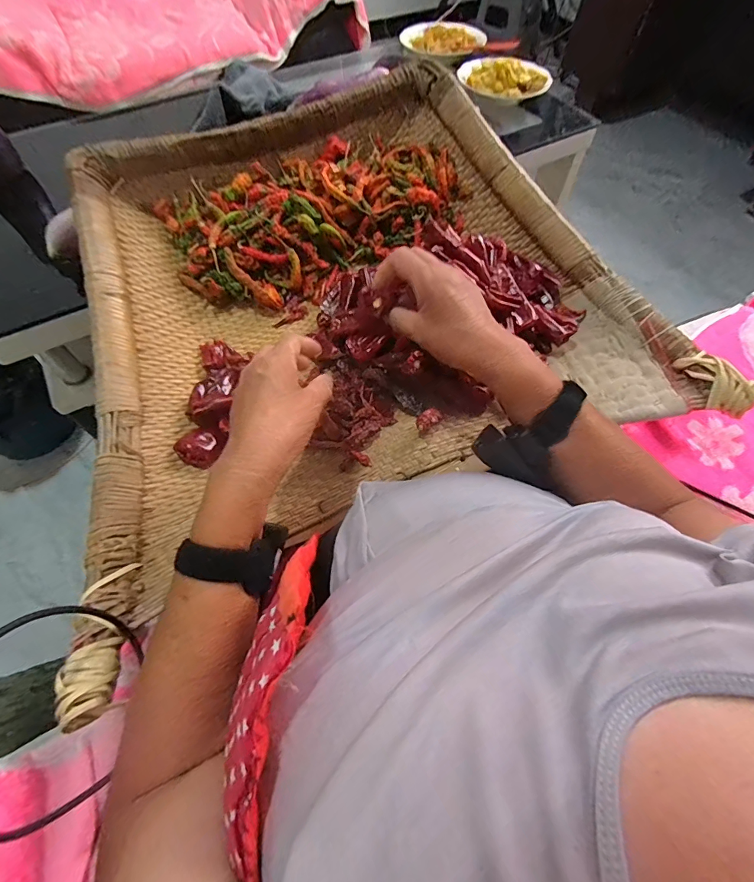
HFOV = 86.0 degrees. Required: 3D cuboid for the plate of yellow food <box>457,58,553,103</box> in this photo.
[{"bbox_3d":[0.275,-0.785,0.879,0.199,0.040,0.157,11,61,6],"label":"plate of yellow food"}]

